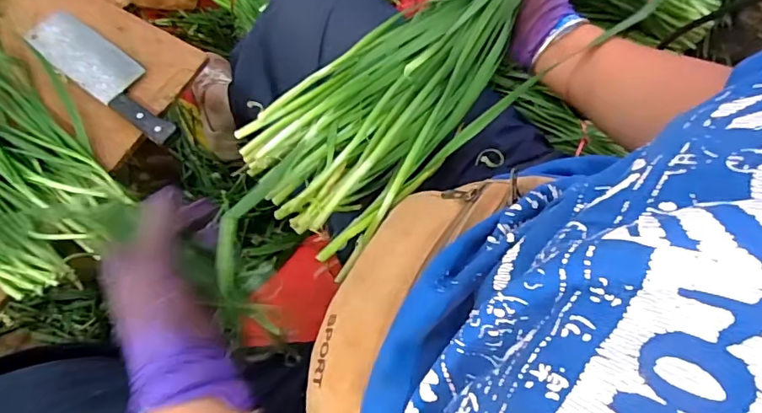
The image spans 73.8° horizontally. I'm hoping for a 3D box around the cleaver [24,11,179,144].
[{"bbox_3d":[-0.355,-0.174,0.648,0.274,0.017,0.068,37,72,12],"label":"cleaver"}]

